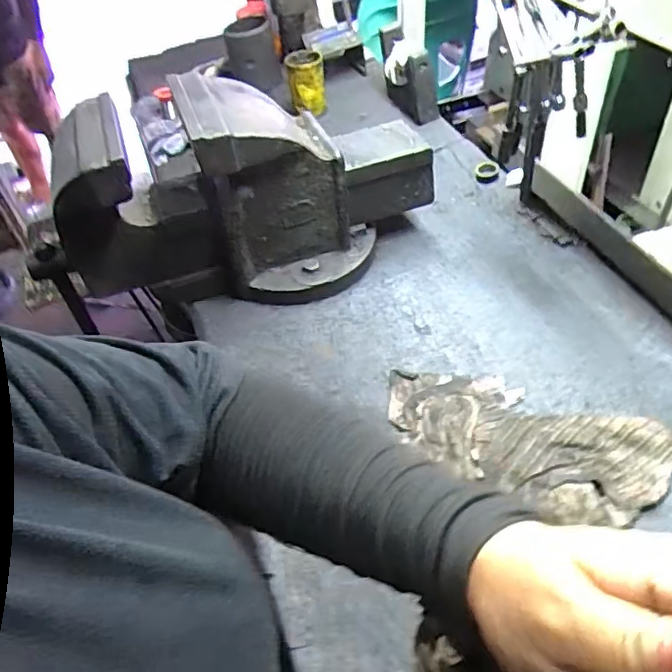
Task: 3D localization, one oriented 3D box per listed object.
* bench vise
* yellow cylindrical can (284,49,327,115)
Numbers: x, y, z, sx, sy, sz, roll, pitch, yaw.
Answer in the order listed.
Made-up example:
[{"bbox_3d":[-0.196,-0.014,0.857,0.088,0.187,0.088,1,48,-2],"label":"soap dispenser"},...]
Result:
[{"bbox_3d":[-0.134,-0.196,0.821,0.535,0.266,0.199,-12,47,-5],"label":"bench vise"},{"bbox_3d":[-0.063,-0.529,1.224,0.077,0.108,0.070,-5,47,3],"label":"yellow cylindrical can"}]

